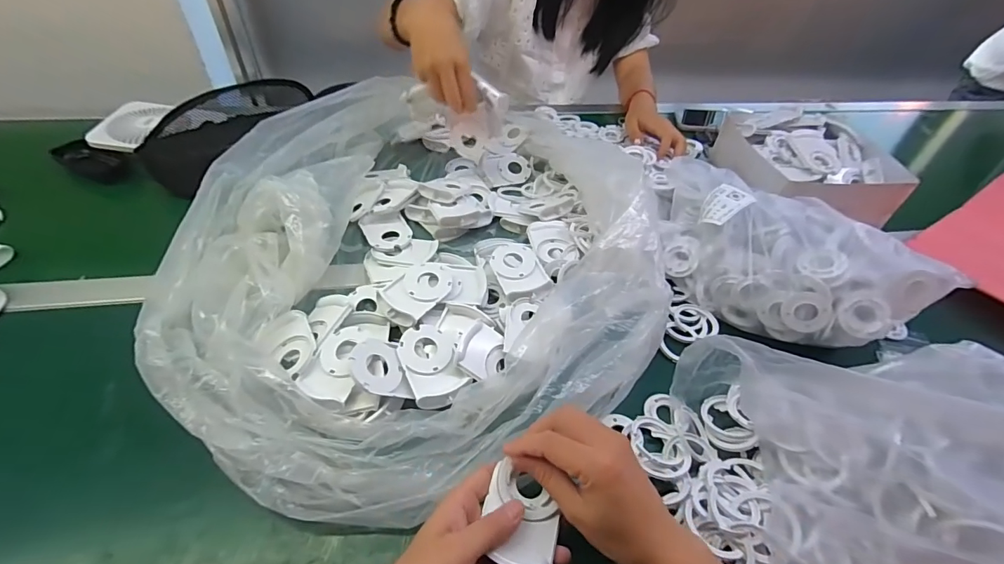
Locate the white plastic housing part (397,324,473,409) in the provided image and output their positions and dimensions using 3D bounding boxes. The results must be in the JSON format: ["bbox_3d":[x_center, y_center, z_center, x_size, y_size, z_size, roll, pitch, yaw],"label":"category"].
[{"bbox_3d":[-0.071,0.082,0.447,0.055,0.020,0.084,-17,50,-20],"label":"white plastic housing part"}]

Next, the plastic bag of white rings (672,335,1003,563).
[{"bbox_3d":[0.351,0.157,0.373,0.334,0.098,0.239,1,46,-3],"label":"plastic bag of white rings"}]

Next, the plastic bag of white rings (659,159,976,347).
[{"bbox_3d":[0.329,-0.049,0.540,0.308,0.108,0.195,30,51,22],"label":"plastic bag of white rings"}]

